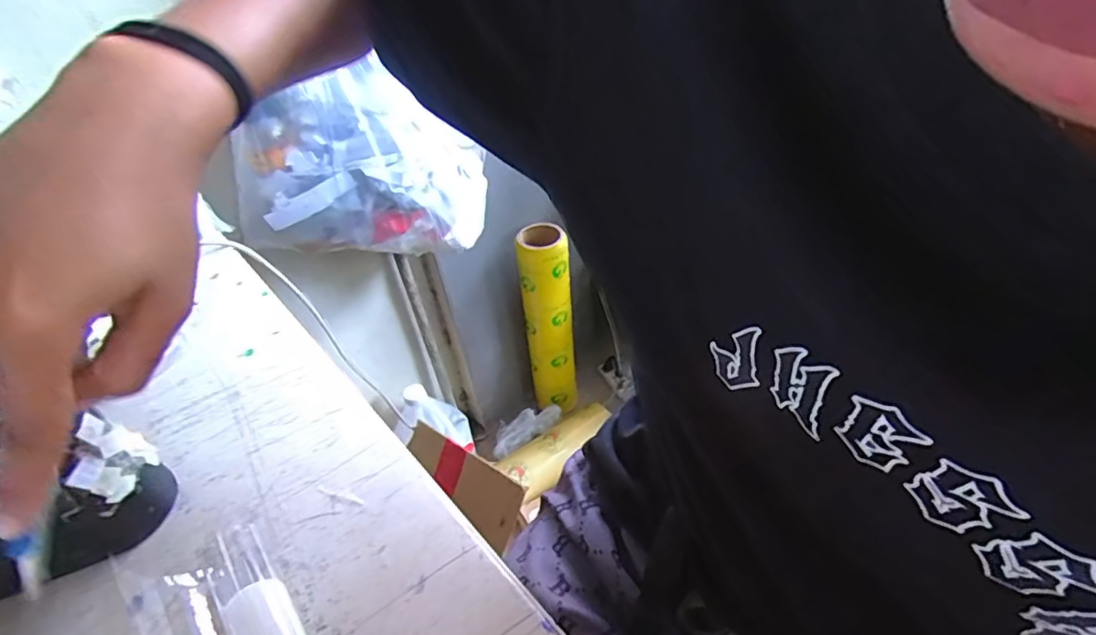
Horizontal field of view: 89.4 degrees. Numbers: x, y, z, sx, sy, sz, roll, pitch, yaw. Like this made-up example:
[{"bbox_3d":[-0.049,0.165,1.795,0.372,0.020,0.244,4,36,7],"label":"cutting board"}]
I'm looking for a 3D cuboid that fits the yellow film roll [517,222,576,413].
[{"bbox_3d":[0.000,0.013,1.130,0.088,0.405,0.079,-11,41,-3],"label":"yellow film roll"}]

